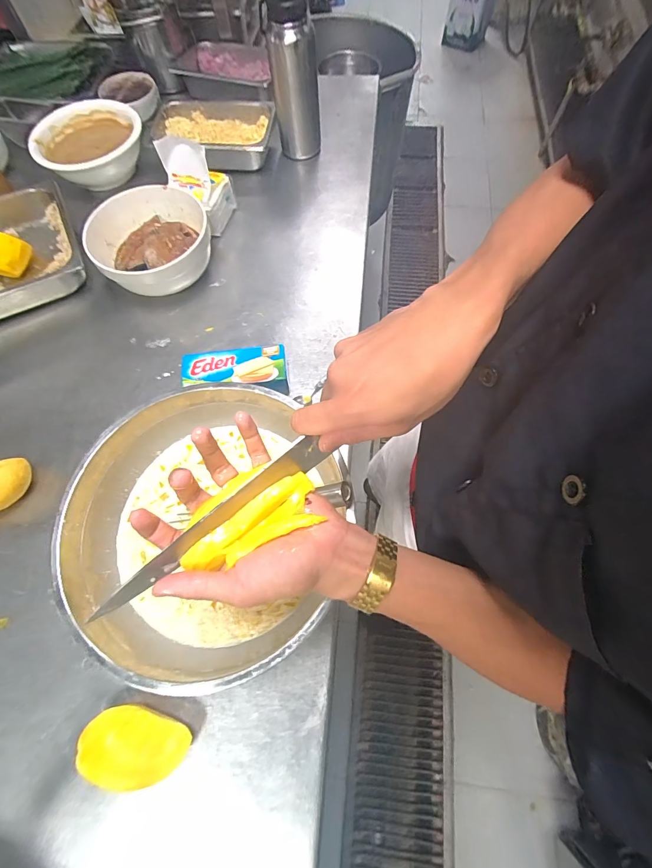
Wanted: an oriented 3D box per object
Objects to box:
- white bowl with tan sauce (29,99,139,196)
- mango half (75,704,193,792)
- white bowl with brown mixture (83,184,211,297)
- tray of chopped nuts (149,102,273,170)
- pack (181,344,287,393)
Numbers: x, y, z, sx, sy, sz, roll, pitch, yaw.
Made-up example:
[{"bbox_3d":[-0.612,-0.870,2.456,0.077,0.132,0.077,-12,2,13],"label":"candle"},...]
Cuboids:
[{"bbox_3d":[-0.504,-0.618,0.783,0.208,0.081,0.209,-1,67,1],"label":"white bowl with tan sauce"},{"bbox_3d":[-0.204,0.333,0.392,0.108,0.048,0.062,4,67,3],"label":"mango half"},{"bbox_3d":[-0.303,-0.339,0.656,0.202,0.097,0.194,-1,67,1],"label":"white bowl with brown mixture"},{"bbox_3d":[-0.245,-0.655,0.807,0.260,0.070,0.162,8,67,5],"label":"tray of chopped nuts"},{"bbox_3d":[-0.141,-0.095,0.573,0.163,0.049,0.070,-2,67,1],"label":"pack"}]

